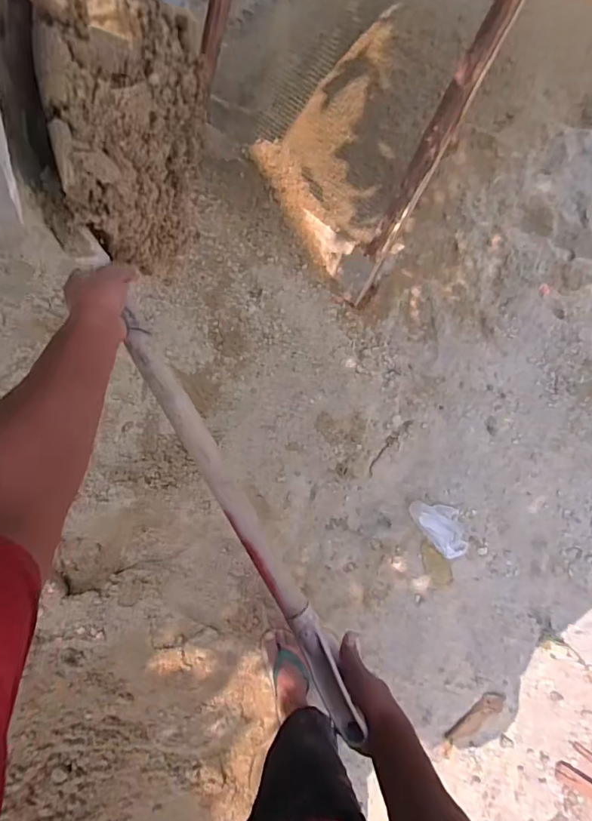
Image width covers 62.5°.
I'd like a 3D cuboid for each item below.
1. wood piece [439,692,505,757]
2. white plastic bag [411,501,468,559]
[{"bbox_3d":[0.469,0.838,1.313,0.218,0.013,0.049,-35,76,-8],"label":"wood piece"},{"bbox_3d":[0.431,0.340,1.441,0.126,0.031,0.185,-27,75,-6],"label":"white plastic bag"}]

